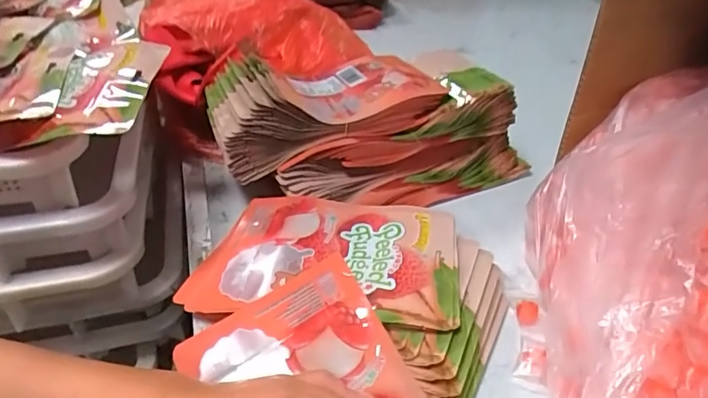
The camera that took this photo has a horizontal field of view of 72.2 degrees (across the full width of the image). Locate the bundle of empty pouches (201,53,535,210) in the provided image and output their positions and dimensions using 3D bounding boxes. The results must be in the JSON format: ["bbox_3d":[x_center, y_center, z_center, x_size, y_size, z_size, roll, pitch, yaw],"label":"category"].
[{"bbox_3d":[0.021,-0.092,0.609,0.376,0.133,0.195,-9,38,-15],"label":"bundle of empty pouches"}]

